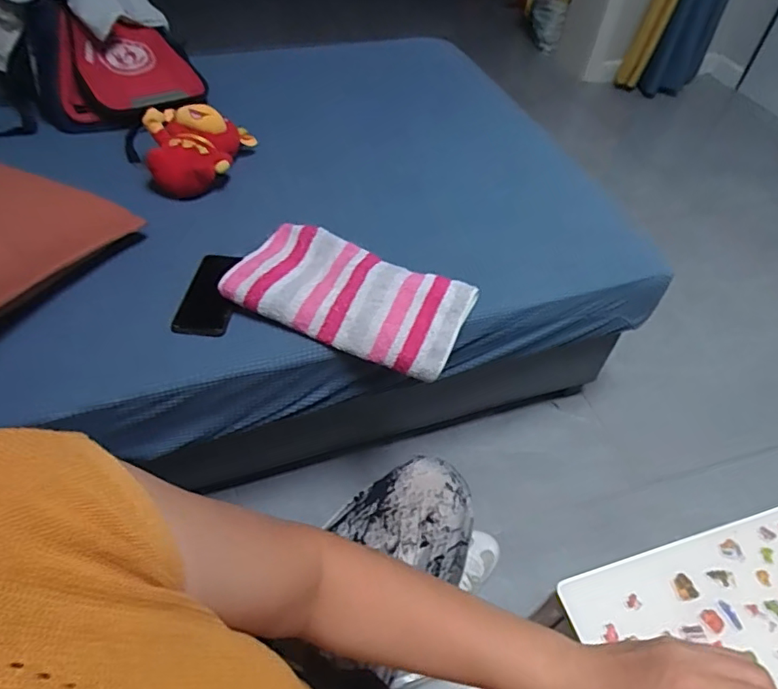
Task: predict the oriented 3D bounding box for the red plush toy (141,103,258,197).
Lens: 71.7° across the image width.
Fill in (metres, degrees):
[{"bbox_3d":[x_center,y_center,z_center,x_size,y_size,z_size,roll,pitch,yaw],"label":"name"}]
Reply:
[{"bbox_3d":[-0.349,-0.367,0.975,0.141,0.095,0.195,12,50,6],"label":"red plush toy"}]

